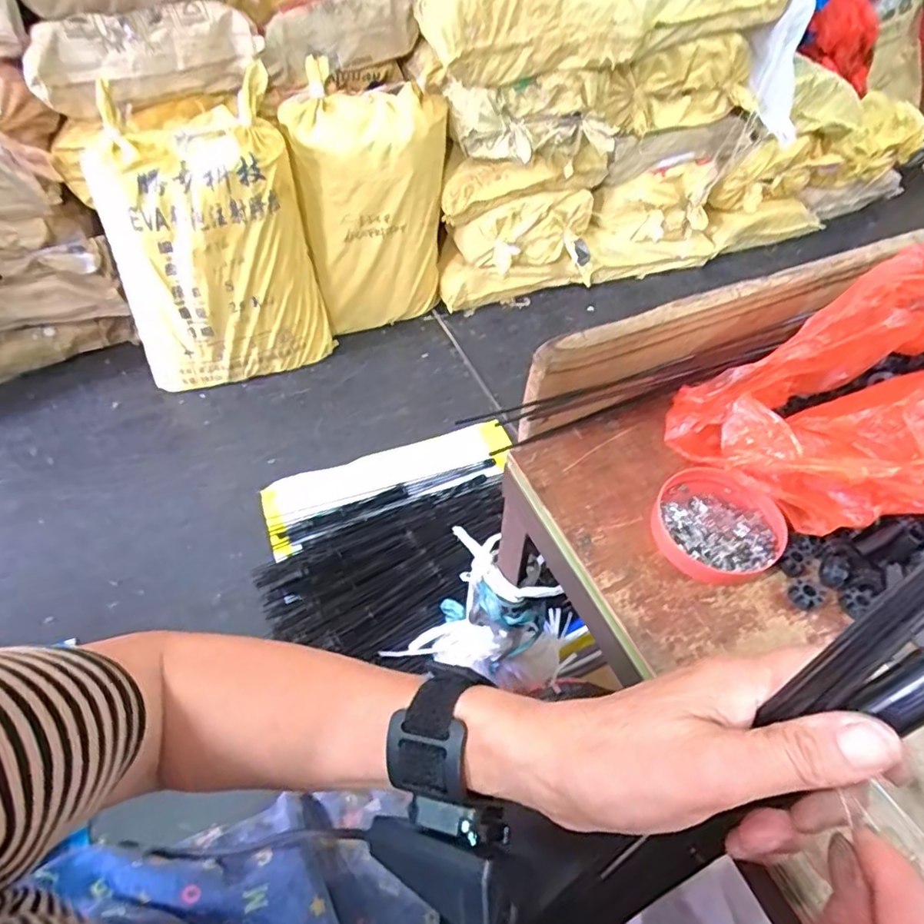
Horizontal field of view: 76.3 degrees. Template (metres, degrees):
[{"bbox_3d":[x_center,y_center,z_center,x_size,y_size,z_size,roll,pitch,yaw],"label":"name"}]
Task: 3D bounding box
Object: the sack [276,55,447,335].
[{"bbox_3d":[-0.216,-0.593,1.490,0.344,0.586,0.164,-23,56,-18],"label":"sack"}]

